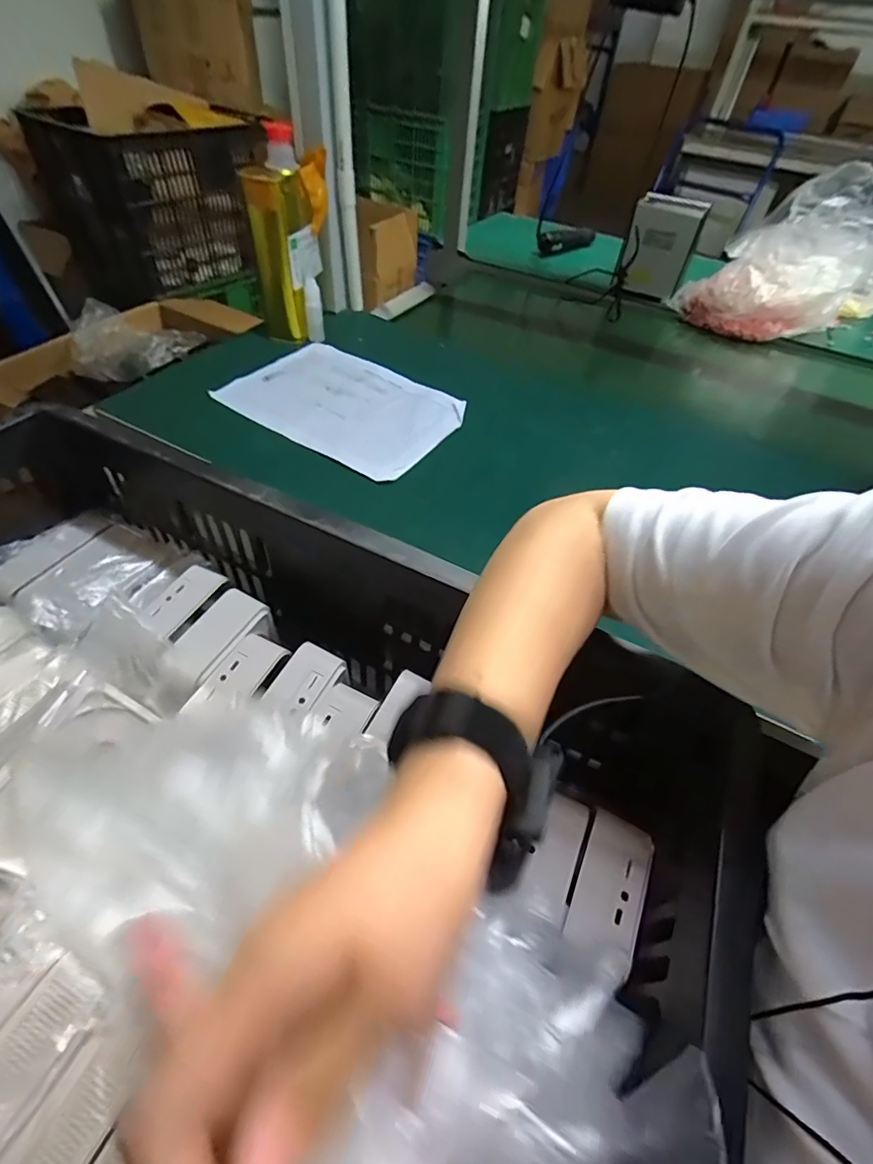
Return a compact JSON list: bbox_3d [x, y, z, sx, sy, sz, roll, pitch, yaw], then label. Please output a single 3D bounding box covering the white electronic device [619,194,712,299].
[{"bbox_3d":[0.420,-0.627,0.938,0.117,0.172,0.059,20,50,11],"label":"white electronic device"}]

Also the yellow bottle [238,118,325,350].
[{"bbox_3d":[-0.210,-0.480,0.712,0.101,0.228,0.096,2,49,-4],"label":"yellow bottle"}]

